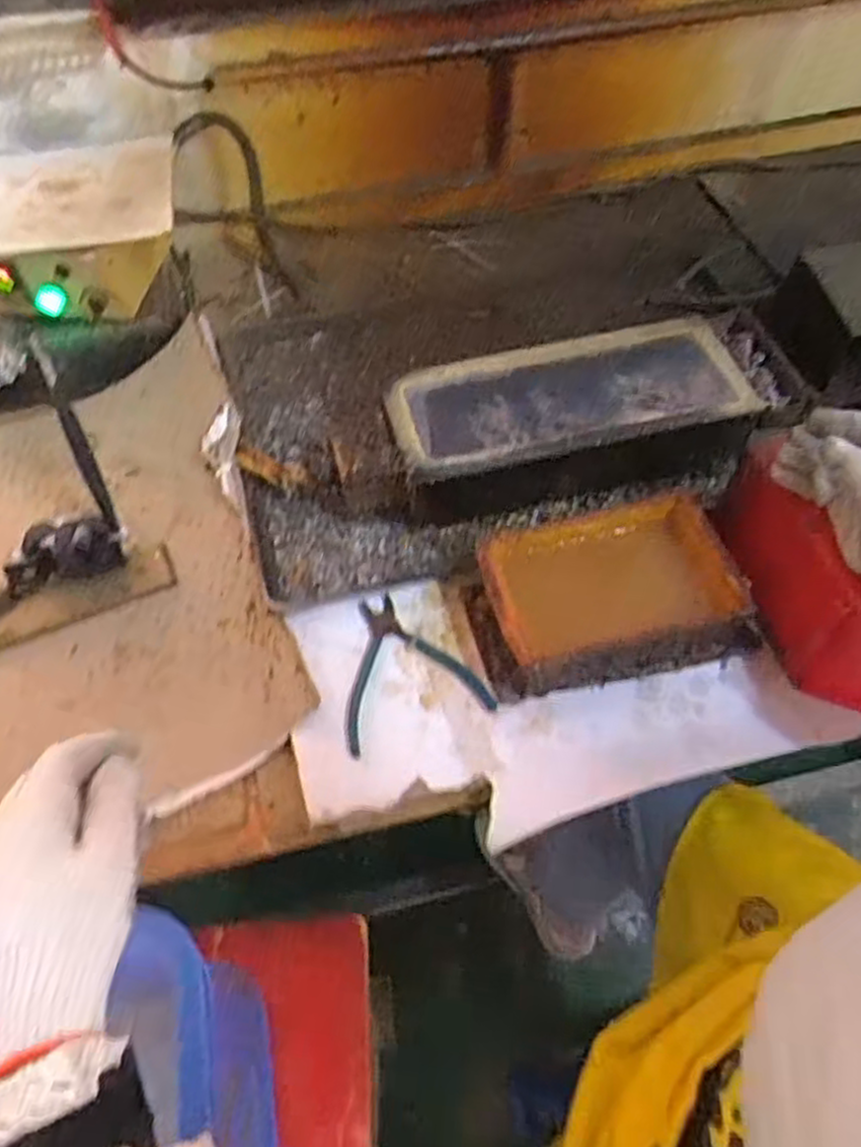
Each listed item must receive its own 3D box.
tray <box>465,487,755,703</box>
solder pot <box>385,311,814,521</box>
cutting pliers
[{"bbox_3d":[0.151,0.015,0.647,0.223,0.064,0.138,-11,57,-6],"label":"tray"},{"bbox_3d":[0.156,-0.153,0.749,0.393,0.085,0.161,-14,57,-8],"label":"solder pot"},{"bbox_3d":[-0.028,0.079,0.651,0.123,0.009,0.135,-18,58,-10],"label":"cutting pliers"}]

